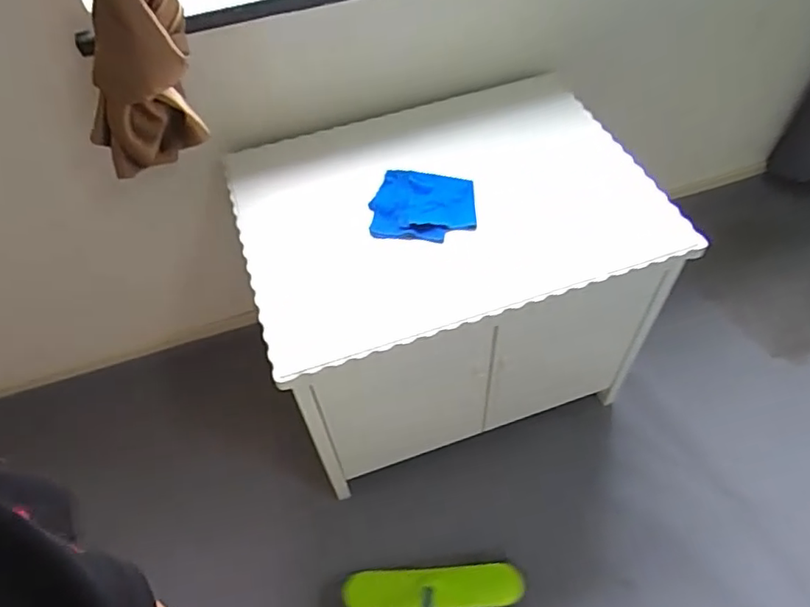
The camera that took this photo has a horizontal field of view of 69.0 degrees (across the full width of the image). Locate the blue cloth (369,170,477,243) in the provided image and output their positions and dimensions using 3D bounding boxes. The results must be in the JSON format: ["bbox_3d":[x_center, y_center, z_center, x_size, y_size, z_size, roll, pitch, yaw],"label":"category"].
[{"bbox_3d":[0.036,-0.193,1.125,0.200,0.049,0.177,5,56,8],"label":"blue cloth"}]

